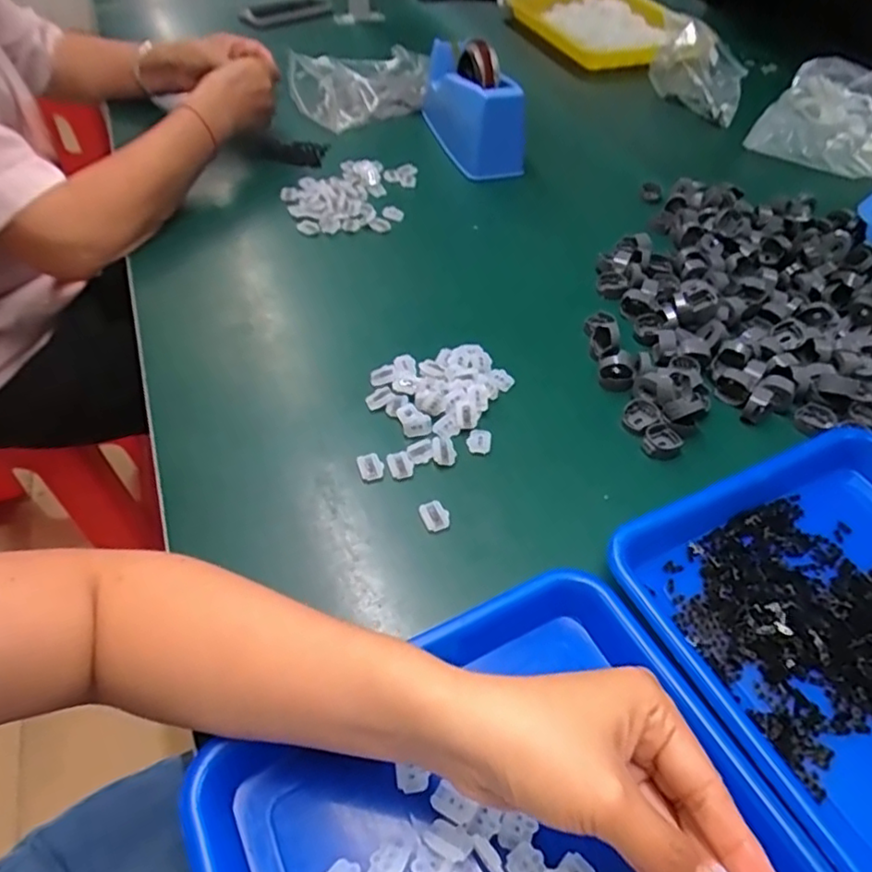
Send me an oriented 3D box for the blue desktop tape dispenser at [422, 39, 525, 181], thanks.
[{"bbox_3d":[0.041,-0.405,0.766,0.073,0.086,0.192,-15,52,-15],"label":"blue desktop tape dispenser"}]

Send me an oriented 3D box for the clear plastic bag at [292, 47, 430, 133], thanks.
[{"bbox_3d":[-0.094,-0.490,0.874,0.213,0.042,0.140,-24,54,-21],"label":"clear plastic bag"}]

